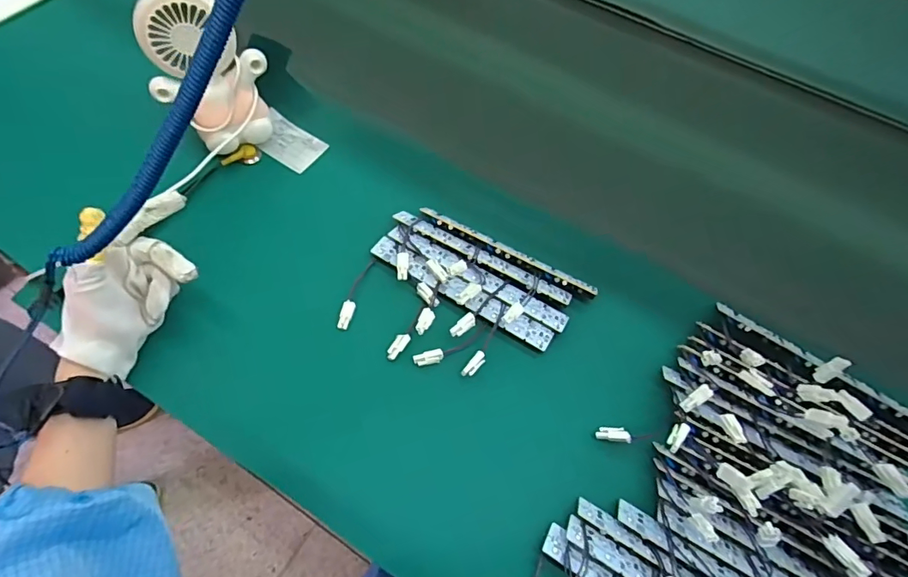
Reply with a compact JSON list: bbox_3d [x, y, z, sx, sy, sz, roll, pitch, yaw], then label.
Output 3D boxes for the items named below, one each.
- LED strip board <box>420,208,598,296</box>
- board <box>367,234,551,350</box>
[{"bbox_3d":[0.051,-0.037,0.471,0.186,0.010,0.013,26,62,10],"label":"LED strip board"},{"bbox_3d":[0.005,0.002,0.458,0.191,0.005,0.023,30,63,12],"label":"board"}]

